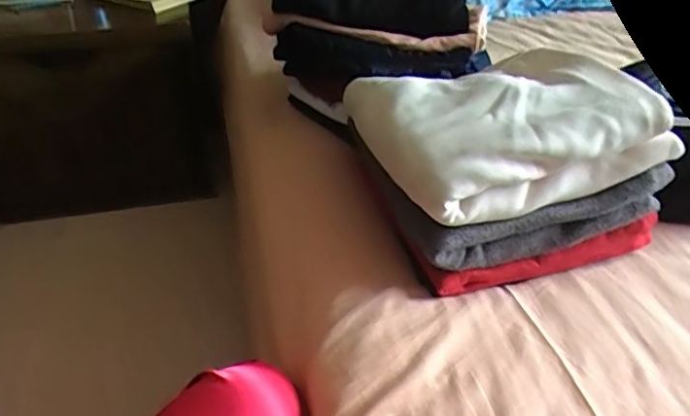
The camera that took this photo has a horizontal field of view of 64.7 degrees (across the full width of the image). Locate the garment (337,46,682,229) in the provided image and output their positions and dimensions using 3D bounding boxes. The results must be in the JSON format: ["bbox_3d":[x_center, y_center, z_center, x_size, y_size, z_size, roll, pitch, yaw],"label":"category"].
[{"bbox_3d":[0.153,-0.106,0.589,0.260,0.077,0.268,-11,38,-14],"label":"garment"}]

